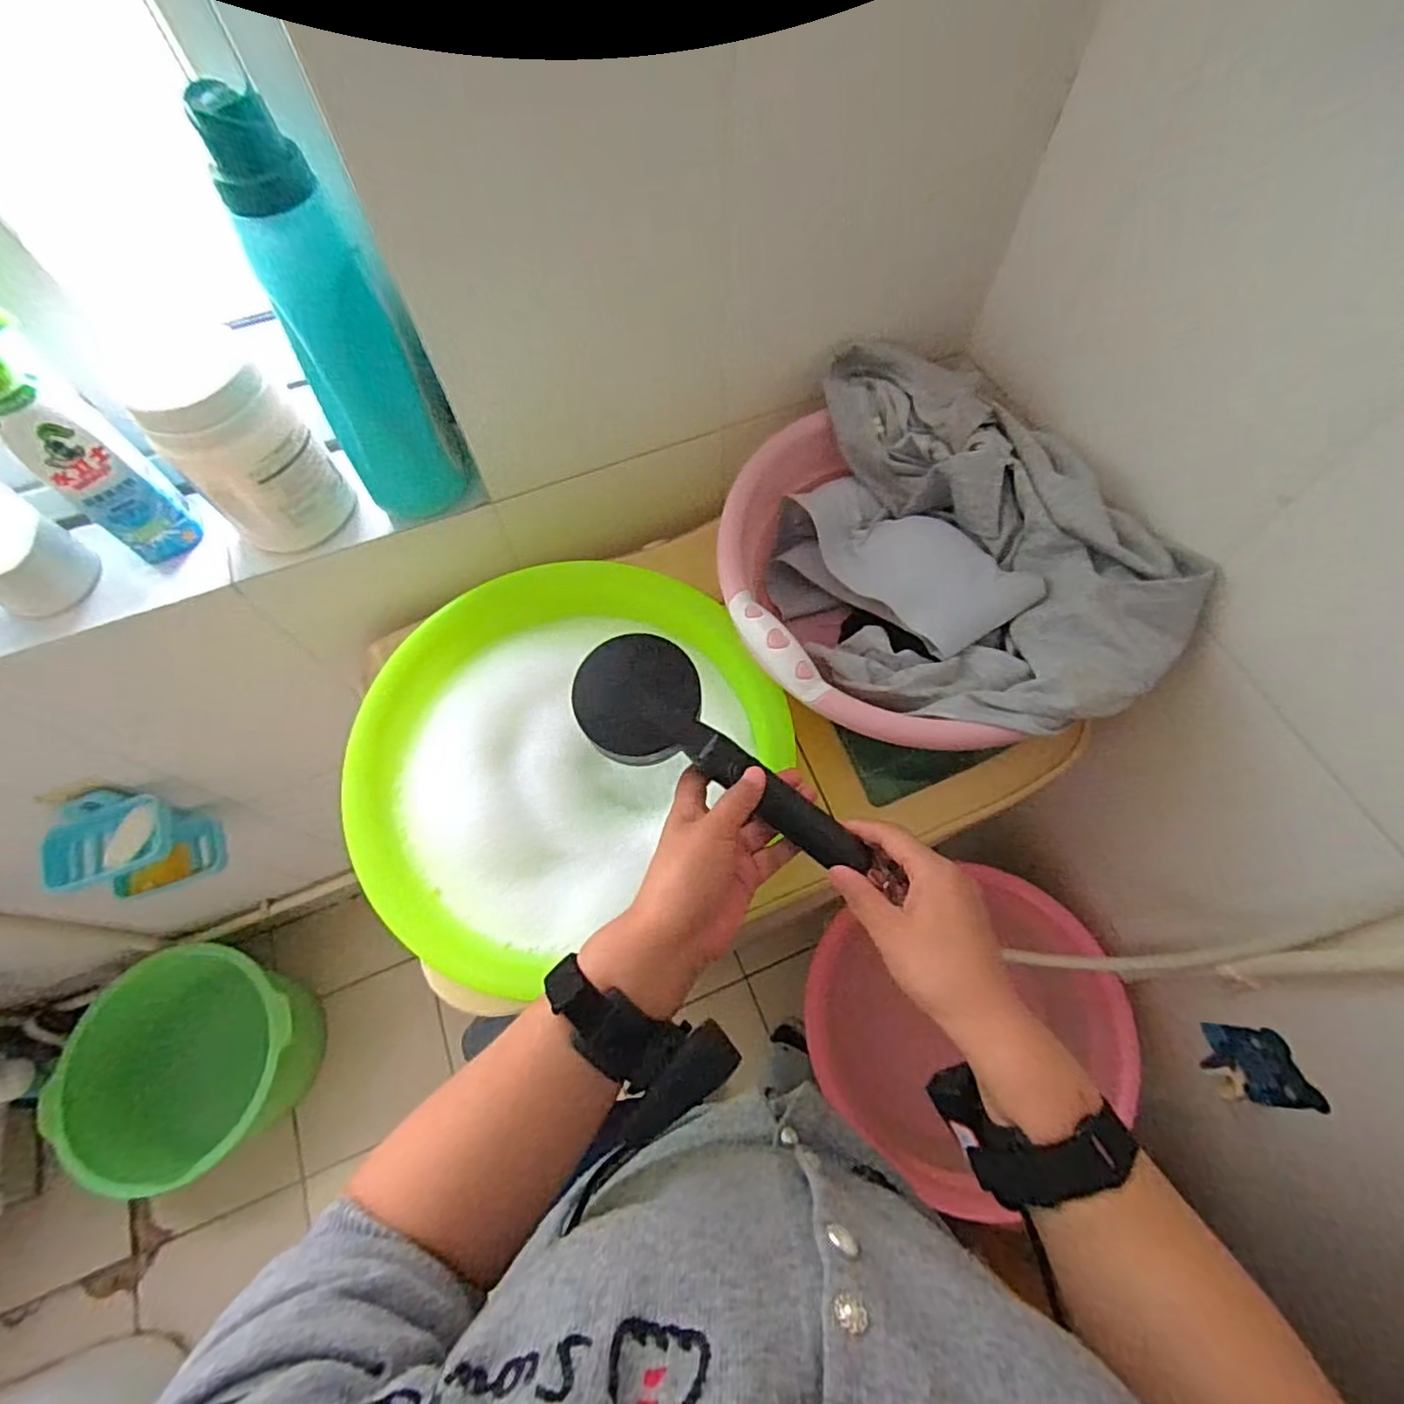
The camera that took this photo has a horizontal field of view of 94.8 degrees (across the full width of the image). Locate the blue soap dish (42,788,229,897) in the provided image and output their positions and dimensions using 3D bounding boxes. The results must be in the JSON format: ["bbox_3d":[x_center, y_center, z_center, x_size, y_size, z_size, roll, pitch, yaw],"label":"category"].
[{"bbox_3d":[-0.702,0.183,0.807,0.100,0.149,0.119,8,69,4],"label":"blue soap dish"}]

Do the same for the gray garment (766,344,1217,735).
[{"bbox_3d":[0.215,-0.143,0.623,0.323,0.126,0.403,-22,70,-7],"label":"gray garment"}]

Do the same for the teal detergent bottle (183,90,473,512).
[{"bbox_3d":[-0.262,-0.267,0.492,0.085,0.297,0.064,-23,50,-7],"label":"teal detergent bottle"}]

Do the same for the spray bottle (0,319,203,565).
[{"bbox_3d":[-0.503,-0.199,0.510,0.047,0.217,0.082,36,74,14],"label":"spray bottle"}]

